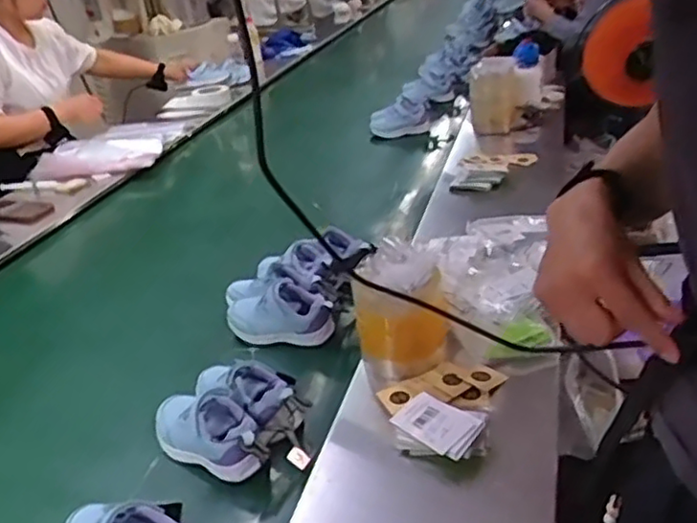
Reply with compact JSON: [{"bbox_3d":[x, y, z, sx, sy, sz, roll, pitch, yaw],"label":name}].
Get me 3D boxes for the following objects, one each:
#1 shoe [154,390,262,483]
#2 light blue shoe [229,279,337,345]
[{"bbox_3d":[-0.156,0.187,0.761,0.154,0.060,0.062,9,32,27],"label":"shoe"},{"bbox_3d":[-0.098,0.071,0.967,0.153,0.079,0.063,-3,28,7],"label":"light blue shoe"}]

